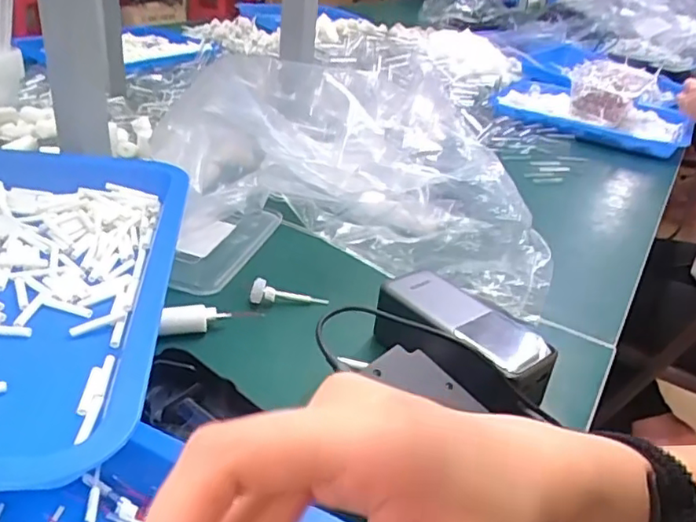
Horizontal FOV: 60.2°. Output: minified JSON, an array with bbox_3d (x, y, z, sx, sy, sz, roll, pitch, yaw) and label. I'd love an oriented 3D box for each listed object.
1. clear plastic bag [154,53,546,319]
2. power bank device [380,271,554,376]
[{"bbox_3d":[0.023,-0.105,0.608,0.371,0.131,0.248,13,31,10],"label":"clear plastic bag"},{"bbox_3d":[0.082,0.051,0.431,0.118,0.037,0.052,28,36,31],"label":"power bank device"}]

